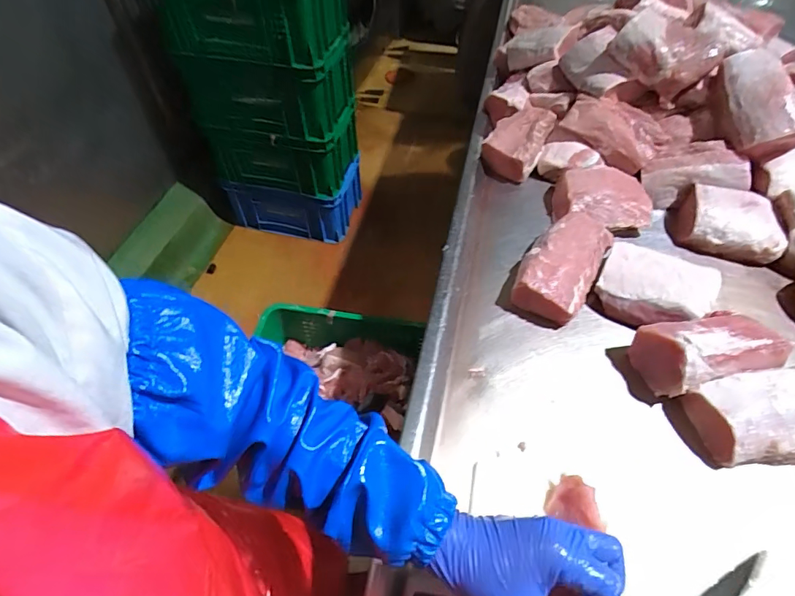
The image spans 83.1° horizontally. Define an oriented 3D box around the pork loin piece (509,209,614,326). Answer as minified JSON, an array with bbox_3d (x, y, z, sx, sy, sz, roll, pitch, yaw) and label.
[{"bbox_3d":[0.266,-0.056,0.724,0.107,0.063,0.208,26,57,19],"label":"pork loin piece"}]

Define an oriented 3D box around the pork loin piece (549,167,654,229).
[{"bbox_3d":[0.367,-0.175,0.812,0.169,0.060,0.130,-3,53,-2],"label":"pork loin piece"}]

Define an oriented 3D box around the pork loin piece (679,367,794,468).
[{"bbox_3d":[0.468,0.149,0.562,0.187,0.062,0.102,-5,53,-3],"label":"pork loin piece"}]

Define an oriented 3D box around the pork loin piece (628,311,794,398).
[{"bbox_3d":[0.420,0.072,0.611,0.167,0.085,0.095,-11,53,-8],"label":"pork loin piece"}]

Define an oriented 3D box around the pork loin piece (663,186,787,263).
[{"bbox_3d":[0.562,-0.127,0.767,0.155,0.069,0.103,20,55,15],"label":"pork loin piece"}]

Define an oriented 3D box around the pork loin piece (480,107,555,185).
[{"bbox_3d":[0.241,-0.314,0.908,0.112,0.080,0.160,21,56,16],"label":"pork loin piece"}]

